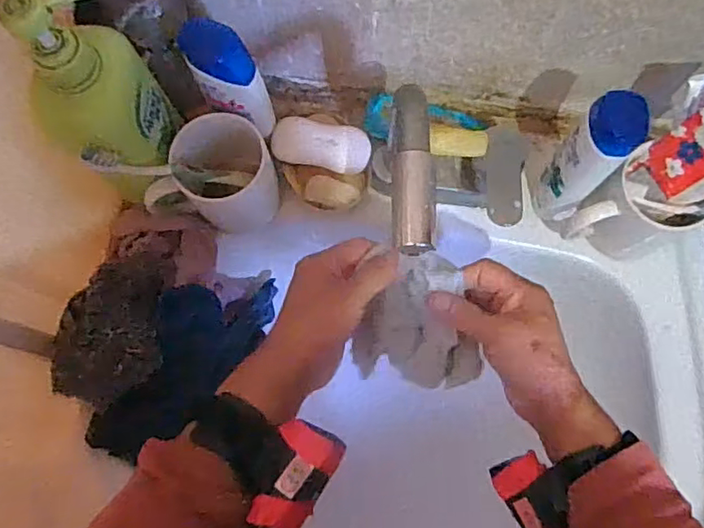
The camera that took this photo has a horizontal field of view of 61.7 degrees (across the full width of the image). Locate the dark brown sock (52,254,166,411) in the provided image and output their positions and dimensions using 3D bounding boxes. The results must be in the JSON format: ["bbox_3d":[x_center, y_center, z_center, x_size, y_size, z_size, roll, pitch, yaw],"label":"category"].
[{"bbox_3d":[-0.210,0.056,0.506,0.084,0.024,0.123,0,73,0],"label":"dark brown sock"}]

